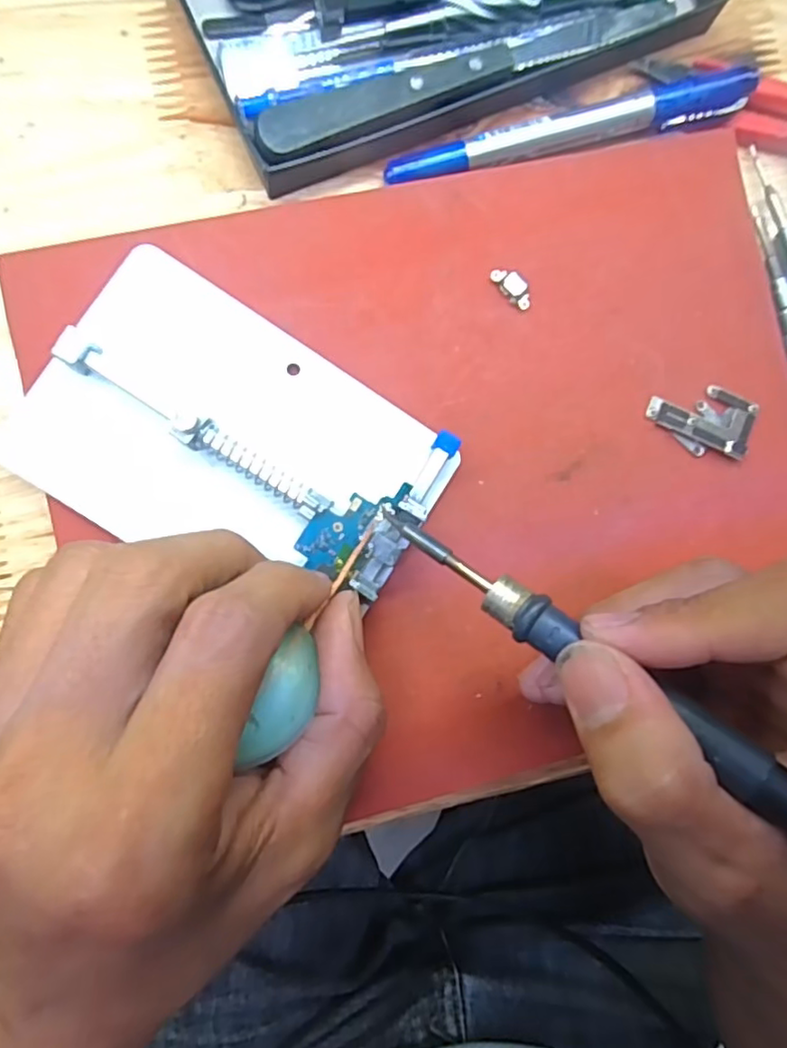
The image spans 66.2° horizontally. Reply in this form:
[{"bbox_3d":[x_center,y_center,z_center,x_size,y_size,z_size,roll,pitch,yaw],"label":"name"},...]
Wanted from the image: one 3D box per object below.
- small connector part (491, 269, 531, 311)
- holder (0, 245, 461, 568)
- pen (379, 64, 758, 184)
[{"bbox_3d":[0.040,-0.079,0.199,0.009,0.004,0.016,-41,92,-6],"label":"small connector part"},{"bbox_3d":[-0.048,-0.022,0.182,0.115,0.013,0.079,33,85,-4],"label":"holder"},{"bbox_3d":[0.060,-0.133,0.201,0.128,0.010,0.011,-14,90,-6],"label":"pen"}]

